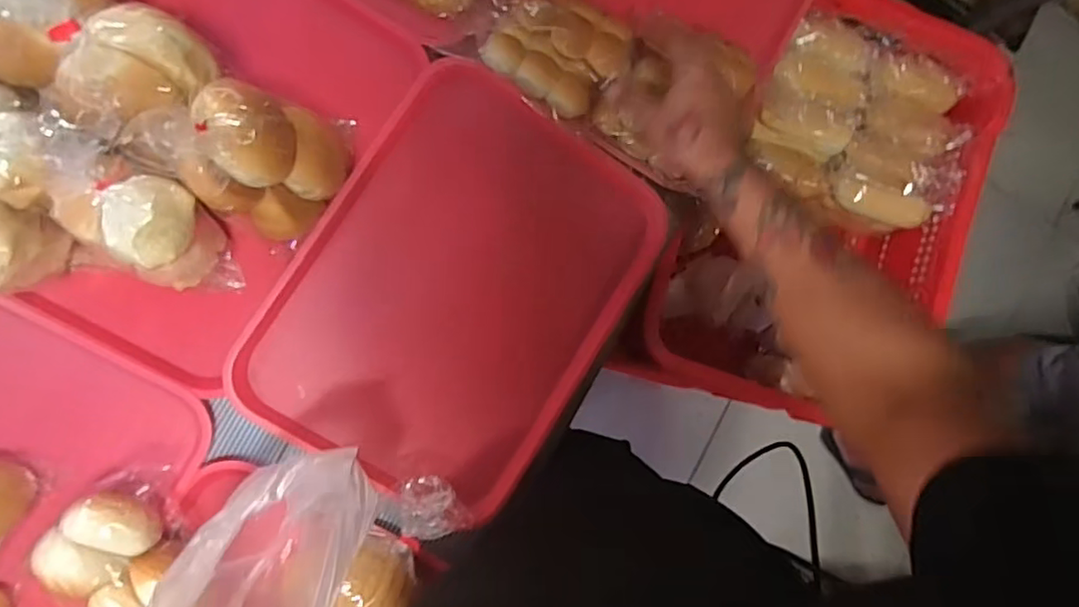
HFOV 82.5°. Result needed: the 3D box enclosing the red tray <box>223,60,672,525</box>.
[{"bbox_3d":[-0.074,-0.009,0.633,0.311,0.052,0.392,32,83,-7],"label":"red tray"}]

